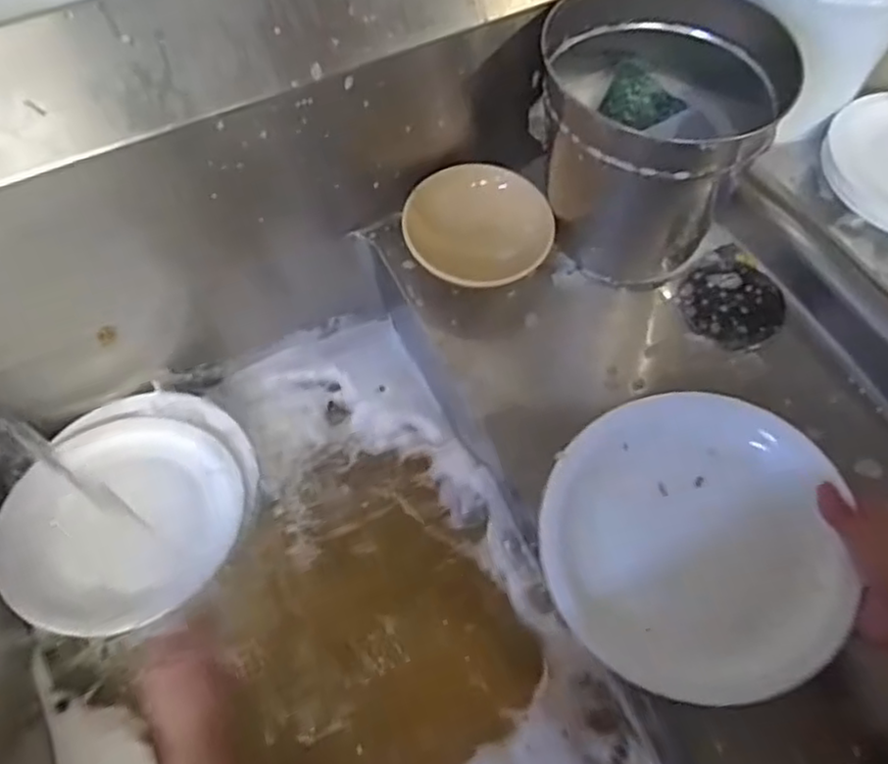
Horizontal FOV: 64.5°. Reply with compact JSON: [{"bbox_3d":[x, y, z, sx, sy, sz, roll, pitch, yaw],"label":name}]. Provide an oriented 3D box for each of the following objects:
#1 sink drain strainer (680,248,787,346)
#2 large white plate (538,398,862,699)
[{"bbox_3d":[0.279,-0.083,0.681,0.097,0.008,0.100,-32,67,-17],"label":"sink drain strainer"},{"bbox_3d":[0.187,0.120,0.542,0.210,0.019,0.219,-5,67,12],"label":"large white plate"}]

